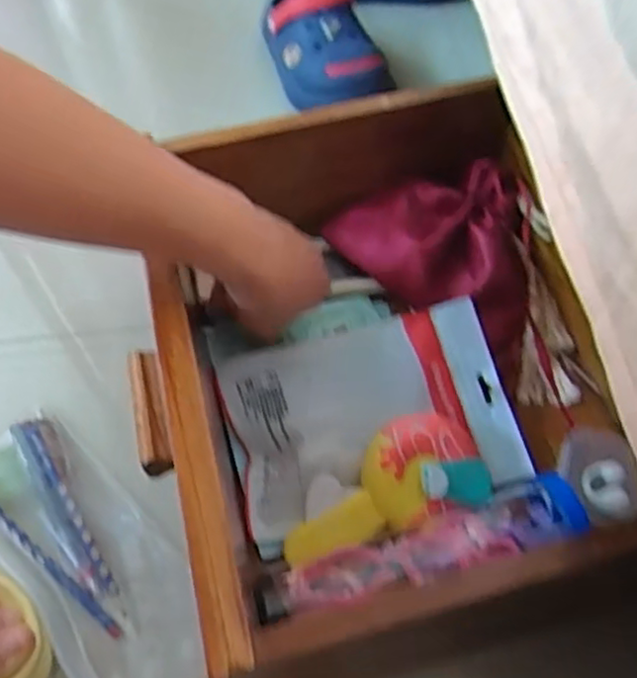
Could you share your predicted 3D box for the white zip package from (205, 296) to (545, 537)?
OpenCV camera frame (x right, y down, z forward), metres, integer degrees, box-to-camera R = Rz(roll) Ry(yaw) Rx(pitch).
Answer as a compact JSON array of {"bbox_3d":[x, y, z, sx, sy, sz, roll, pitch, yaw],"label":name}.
[{"bbox_3d":[0.033,0.042,0.440,0.183,0.031,0.128,-12,55,-6],"label":"white zip package"}]

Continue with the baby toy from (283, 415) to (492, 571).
[{"bbox_3d":[0.038,0.095,0.403,0.128,0.030,0.057,-30,58,-2],"label":"baby toy"}]

